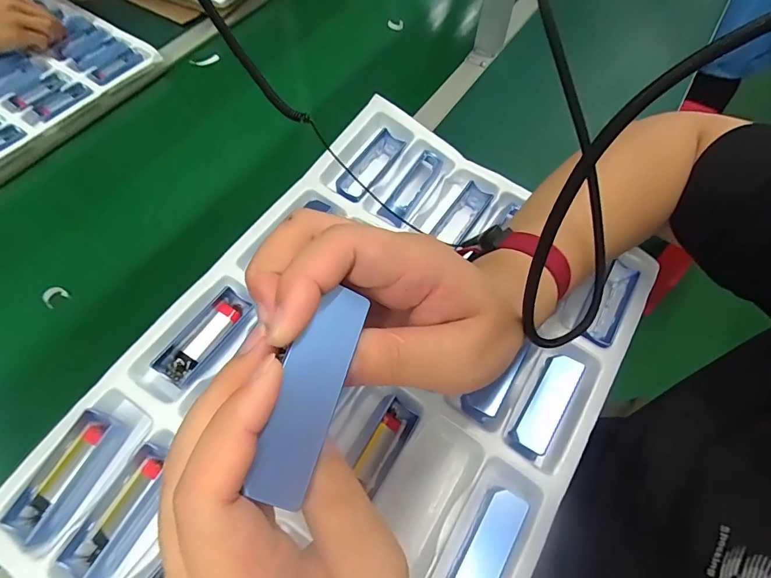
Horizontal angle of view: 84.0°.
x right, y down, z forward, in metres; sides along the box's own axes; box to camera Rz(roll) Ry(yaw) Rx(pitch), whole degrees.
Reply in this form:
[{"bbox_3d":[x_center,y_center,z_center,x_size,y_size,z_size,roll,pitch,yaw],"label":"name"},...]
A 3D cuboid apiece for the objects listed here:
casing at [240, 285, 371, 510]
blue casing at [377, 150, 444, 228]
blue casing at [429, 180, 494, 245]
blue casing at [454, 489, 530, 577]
[{"bbox_3d":[-0.027,0.035,0.152,0.021,0.013,0.074,23,56,-11],"label":"casing"},{"bbox_3d":[0.025,-0.094,0.399,0.024,0.017,0.087,28,65,13],"label":"blue casing"},{"bbox_3d":[0.072,-0.068,0.404,0.027,0.020,0.067,34,67,16],"label":"blue casing"},{"bbox_3d":[0.066,0.169,0.276,0.024,0.013,0.077,30,66,14],"label":"blue casing"}]

